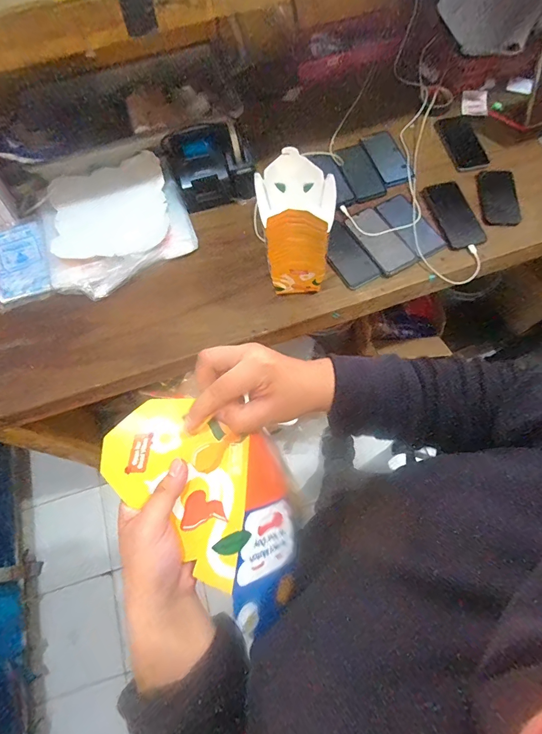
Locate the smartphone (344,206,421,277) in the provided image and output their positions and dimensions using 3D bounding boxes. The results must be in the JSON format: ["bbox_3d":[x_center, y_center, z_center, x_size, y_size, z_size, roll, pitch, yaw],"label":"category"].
[{"bbox_3d":[0.228,-0.265,0.792,0.077,0.011,0.157,-29,73,-5],"label":"smartphone"}]

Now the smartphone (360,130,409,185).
[{"bbox_3d":[0.270,-0.484,0.874,0.076,0.016,0.153,-20,74,-8],"label":"smartphone"}]

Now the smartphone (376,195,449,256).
[{"bbox_3d":[0.299,-0.307,0.815,0.076,0.015,0.161,-29,69,-9],"label":"smartphone"}]

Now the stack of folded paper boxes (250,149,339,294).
[{"bbox_3d":[0.046,-0.241,0.684,0.105,0.207,0.118,-3,68,2],"label":"stack of folded paper boxes"}]

